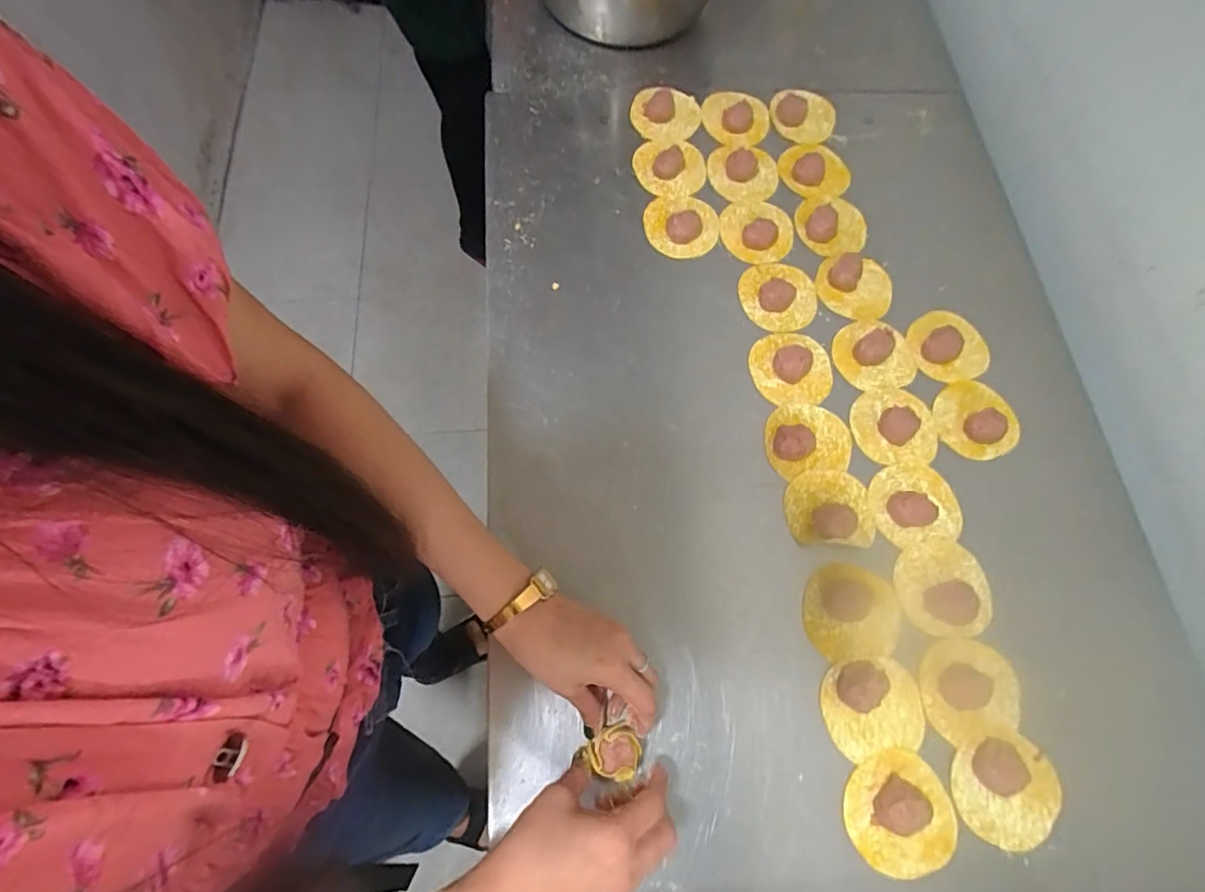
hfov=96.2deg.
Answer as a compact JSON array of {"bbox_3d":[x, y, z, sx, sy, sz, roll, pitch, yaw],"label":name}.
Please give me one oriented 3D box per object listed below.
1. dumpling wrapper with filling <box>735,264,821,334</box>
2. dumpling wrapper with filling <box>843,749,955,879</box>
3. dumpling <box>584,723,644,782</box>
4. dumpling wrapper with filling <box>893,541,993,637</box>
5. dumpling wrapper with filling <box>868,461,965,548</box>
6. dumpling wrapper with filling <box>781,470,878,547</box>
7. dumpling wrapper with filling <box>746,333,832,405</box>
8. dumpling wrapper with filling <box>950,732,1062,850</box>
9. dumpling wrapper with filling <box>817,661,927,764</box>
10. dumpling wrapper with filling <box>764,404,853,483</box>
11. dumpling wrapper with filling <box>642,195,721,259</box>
[{"bbox_3d":[0.187,-0.160,0.566,0.081,0.012,0.080,1,71,-2],"label":"dumpling wrapper with filling"},{"bbox_3d":[0.227,0.279,0.406,0.083,0.018,0.081,1,71,-2],"label":"dumpling wrapper with filling"},{"bbox_3d":[0.010,0.229,0.403,0.035,0.025,0.036,1,71,-2],"label":"dumpling"},{"bbox_3d":[0.298,0.122,0.466,0.081,0.020,0.075,1,71,-2],"label":"dumpling wrapper with filling"},{"bbox_3d":[0.290,0.052,0.500,0.090,0.014,0.074,-10,71,-5],"label":"dumpling wrapper with filling"},{"bbox_3d":[0.208,0.054,0.488,0.077,0.018,0.068,3,71,-1],"label":"dumpling wrapper with filling"},{"bbox_3d":[0.191,-0.079,0.538,0.083,0.011,0.078,1,71,-2],"label":"dumpling wrapper with filling"},{"bbox_3d":[0.315,0.264,0.413,0.082,0.024,0.079,1,71,-2],"label":"dumpling wrapper with filling"},{"bbox_3d":[0.219,0.209,0.432,0.080,0.019,0.070,-10,71,-6],"label":"dumpling wrapper with filling"},{"bbox_3d":[0.196,-0.011,0.505,0.080,0.024,0.070,-9,71,-5],"label":"dumpling wrapper with filling"},{"bbox_3d":[0.087,-0.244,0.589,0.080,0.019,0.073,2,71,-2],"label":"dumpling wrapper with filling"}]

